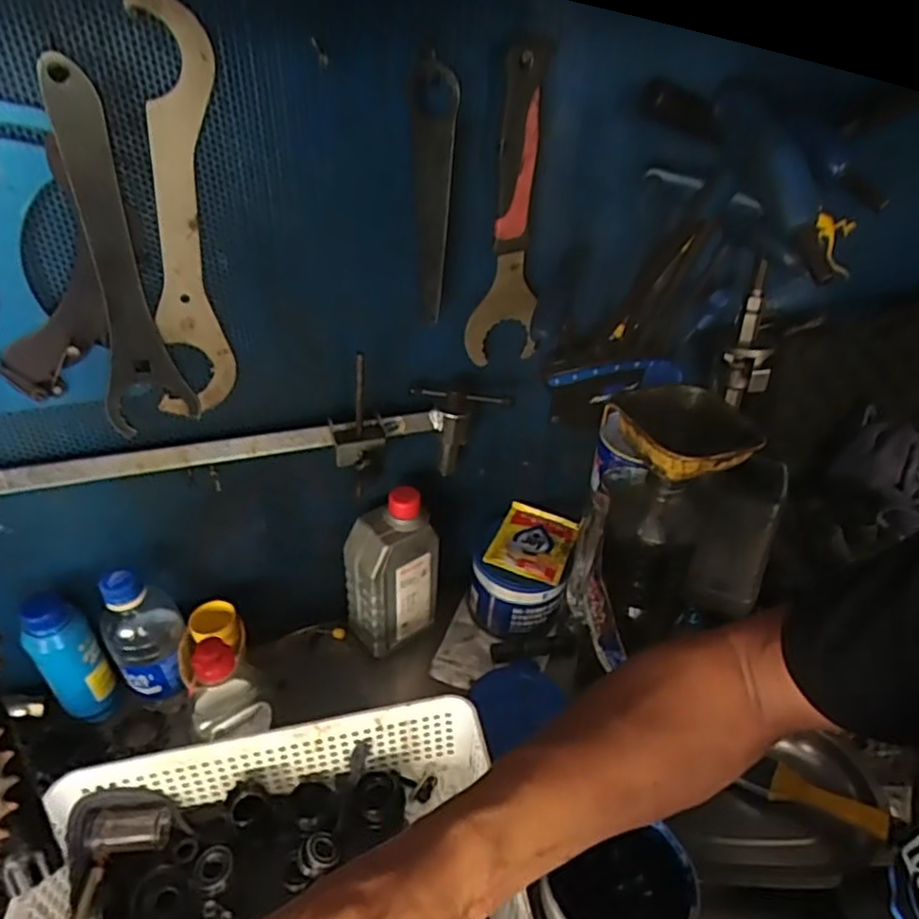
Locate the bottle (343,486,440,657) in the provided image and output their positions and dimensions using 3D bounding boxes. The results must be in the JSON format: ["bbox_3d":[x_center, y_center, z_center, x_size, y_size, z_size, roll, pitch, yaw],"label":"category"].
[{"bbox_3d":[-0.069,0.109,0.657,0.082,0.168,0.063,-28,45,-34],"label":"bottle"}]

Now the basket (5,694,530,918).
[{"bbox_3d":[-0.129,0.312,0.464,0.341,0.081,0.240,-10,37,-15],"label":"basket"}]

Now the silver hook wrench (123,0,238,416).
[{"bbox_3d":[-0.188,-0.157,0.460,0.051,0.274,0.011,-5,35,-24],"label":"silver hook wrench"}]

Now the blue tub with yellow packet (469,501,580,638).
[{"bbox_3d":[0.067,0.123,0.719,0.100,0.088,0.113,11,37,13],"label":"blue tub with yellow packet"}]

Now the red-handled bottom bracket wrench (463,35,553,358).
[{"bbox_3d":[0.038,-0.191,0.531,0.062,0.245,0.019,-15,44,-17],"label":"red-handled bottom bracket wrench"}]

